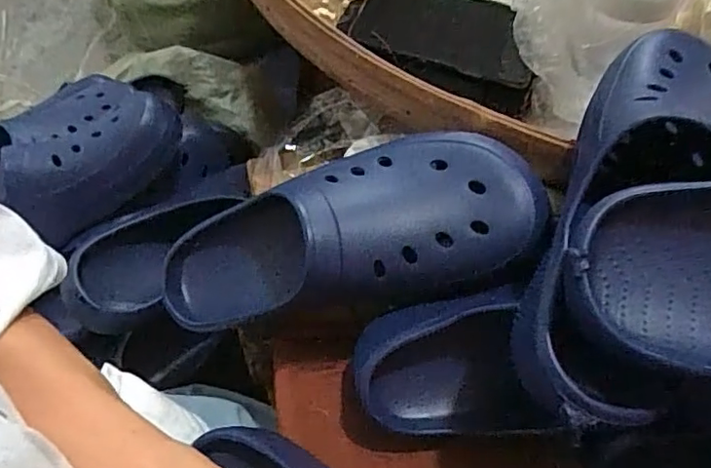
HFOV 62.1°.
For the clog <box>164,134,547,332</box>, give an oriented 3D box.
[{"bbox_3d":[-0.021,-0.004,0.417,0.288,0.082,0.112,-14,58,25],"label":"clog"}]

